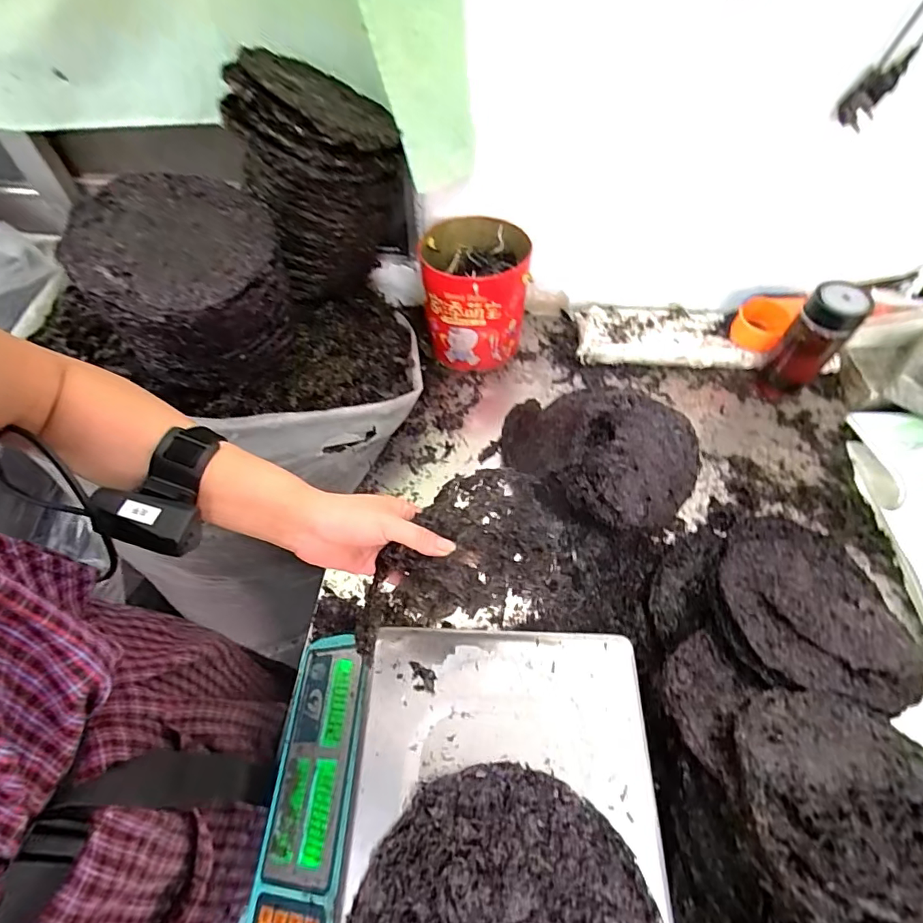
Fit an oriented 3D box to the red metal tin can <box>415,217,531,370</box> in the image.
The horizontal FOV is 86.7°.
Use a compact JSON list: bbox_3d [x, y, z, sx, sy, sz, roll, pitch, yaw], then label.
[{"bbox_3d":[0.022,-0.266,0.802,0.154,0.180,0.158,0,56,0],"label":"red metal tin can"}]

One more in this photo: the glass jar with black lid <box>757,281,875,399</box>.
[{"bbox_3d":[0.521,-0.170,0.740,0.069,0.185,0.069,0,56,0],"label":"glass jar with black lid"}]

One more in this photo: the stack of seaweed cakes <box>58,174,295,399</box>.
[{"bbox_3d":[-0.306,-0.192,0.583,0.195,0.193,0.190,-27,61,-17],"label":"stack of seaweed cakes"}]

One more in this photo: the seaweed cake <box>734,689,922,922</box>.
[{"bbox_3d":[0.315,0.274,0.373,0.187,0.022,0.198,15,37,8],"label":"seaweed cake"}]

